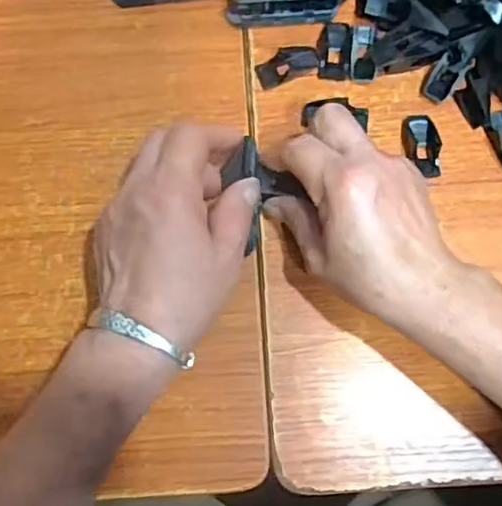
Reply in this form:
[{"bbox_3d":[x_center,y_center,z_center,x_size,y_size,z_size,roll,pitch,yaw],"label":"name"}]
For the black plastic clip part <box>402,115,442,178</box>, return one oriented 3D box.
[{"bbox_3d":[0.110,-0.070,0.417,0.021,0.011,0.042,-10,75,-4],"label":"black plastic clip part"}]

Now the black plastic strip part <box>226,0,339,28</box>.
[{"bbox_3d":[0.021,-0.165,0.436,0.073,0.016,0.022,-3,75,-2],"label":"black plastic strip part"}]

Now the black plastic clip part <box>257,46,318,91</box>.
[{"bbox_3d":[0.024,-0.125,0.430,0.042,0.007,0.020,-26,77,-8],"label":"black plastic clip part"}]

